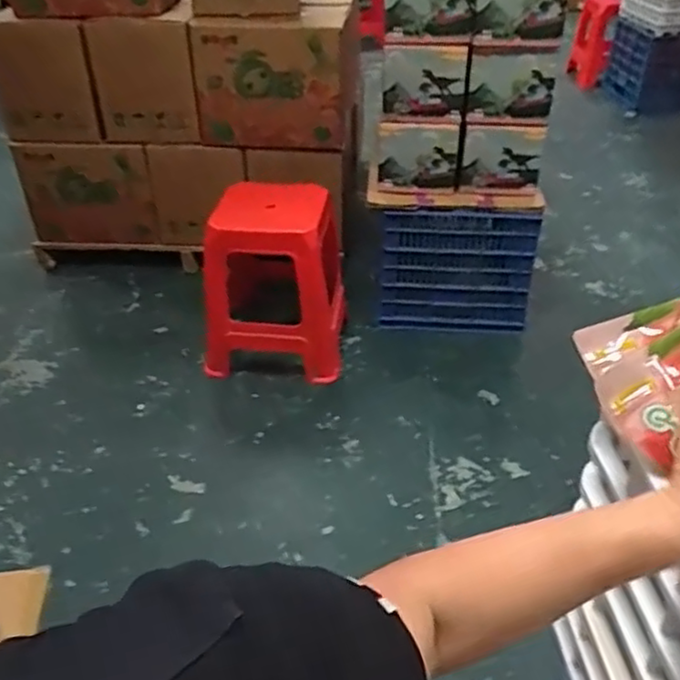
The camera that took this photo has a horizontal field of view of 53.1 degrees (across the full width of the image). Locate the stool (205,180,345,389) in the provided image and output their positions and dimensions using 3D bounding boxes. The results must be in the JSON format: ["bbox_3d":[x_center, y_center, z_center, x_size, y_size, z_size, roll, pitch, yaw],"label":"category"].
[{"bbox_3d":[-0.196,-0.169,1.983,0.389,0.486,0.389,0,37,2],"label":"stool"}]

